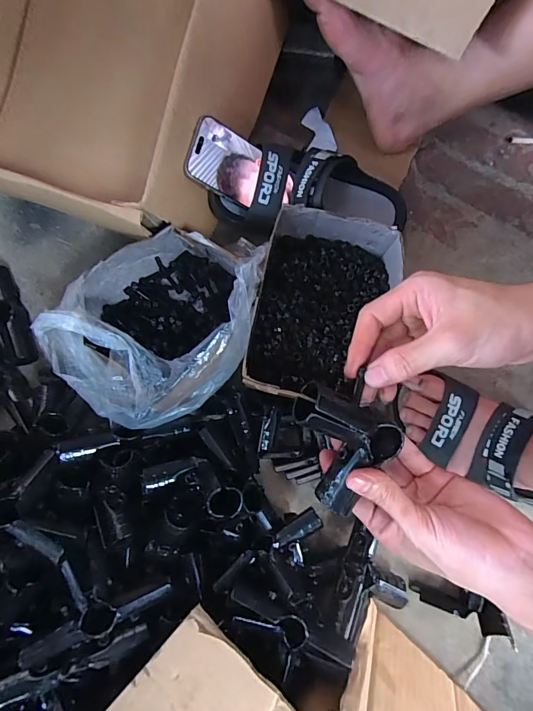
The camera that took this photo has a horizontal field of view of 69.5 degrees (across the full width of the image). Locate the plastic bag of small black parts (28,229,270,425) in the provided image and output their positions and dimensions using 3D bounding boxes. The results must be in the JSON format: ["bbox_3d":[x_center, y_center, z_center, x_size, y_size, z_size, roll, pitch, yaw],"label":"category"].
[{"bbox_3d":[-0.103,-0.044,0.438,0.237,0.127,0.187,-40,82,-7],"label":"plastic bag of small black parts"}]

